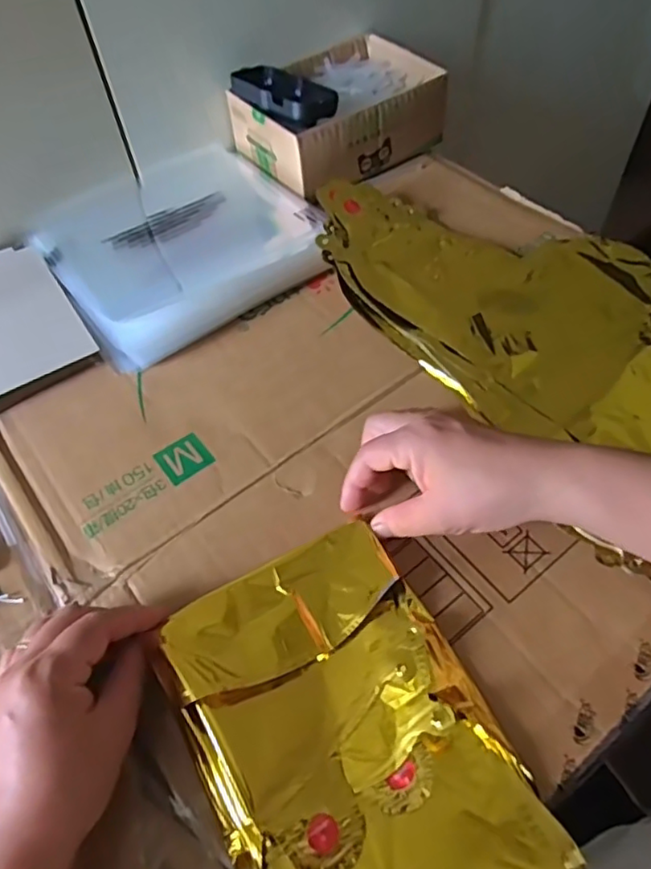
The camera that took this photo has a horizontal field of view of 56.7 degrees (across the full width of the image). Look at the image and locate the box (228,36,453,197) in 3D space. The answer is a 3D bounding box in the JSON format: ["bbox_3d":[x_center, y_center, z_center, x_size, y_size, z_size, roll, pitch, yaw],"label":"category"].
[{"bbox_3d":[0.016,-0.325,0.608,0.192,0.059,0.137,-33,60,-18],"label":"box"}]

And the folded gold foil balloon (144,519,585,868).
[{"bbox_3d":[0.013,0.157,0.309,0.143,0.029,0.206,-27,58,-15],"label":"folded gold foil balloon"}]

